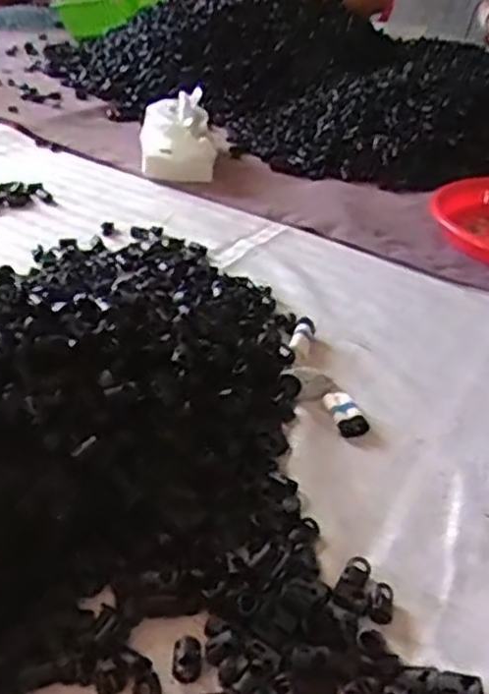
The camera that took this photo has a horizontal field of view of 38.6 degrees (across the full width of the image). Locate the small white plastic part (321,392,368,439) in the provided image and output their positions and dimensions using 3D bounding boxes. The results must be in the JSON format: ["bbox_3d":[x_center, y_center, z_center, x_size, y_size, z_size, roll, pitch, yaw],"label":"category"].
[{"bbox_3d":[0.074,0.049,0.505,0.022,0.007,0.043,-8,36,-18],"label":"small white plastic part"}]

